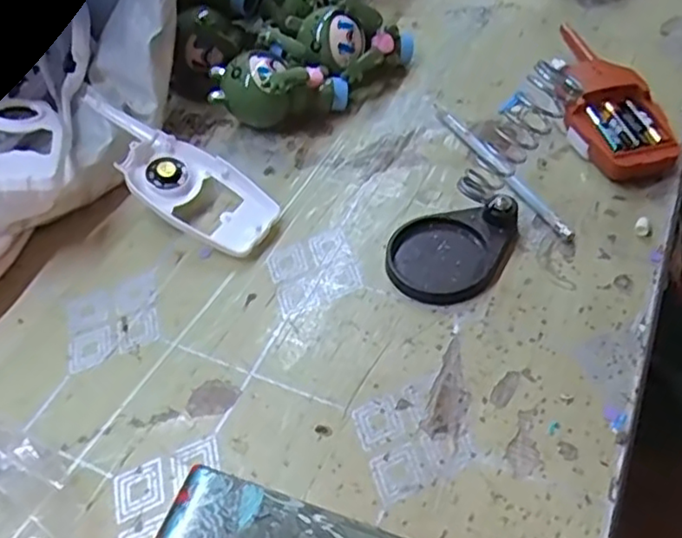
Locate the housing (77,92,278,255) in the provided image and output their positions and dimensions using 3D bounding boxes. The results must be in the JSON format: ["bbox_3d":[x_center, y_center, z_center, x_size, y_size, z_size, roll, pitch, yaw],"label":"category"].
[{"bbox_3d":[-0.119,-0.068,0.456,0.168,0.016,0.061,37,59,12],"label":"housing"}]

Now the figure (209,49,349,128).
[{"bbox_3d":[-0.047,-0.138,0.507,0.104,0.053,0.057,-5,50,-1],"label":"figure"}]

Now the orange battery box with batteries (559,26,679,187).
[{"bbox_3d":[0.198,-0.129,0.490,0.071,0.037,0.165,4,50,7],"label":"orange battery box with batteries"}]

